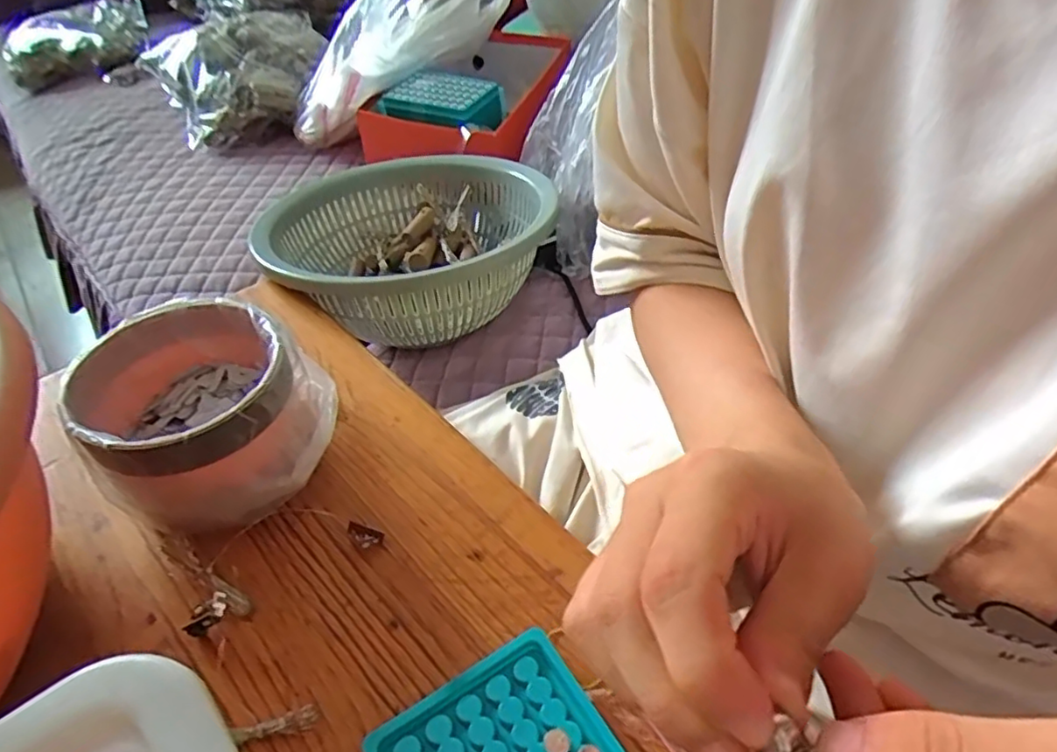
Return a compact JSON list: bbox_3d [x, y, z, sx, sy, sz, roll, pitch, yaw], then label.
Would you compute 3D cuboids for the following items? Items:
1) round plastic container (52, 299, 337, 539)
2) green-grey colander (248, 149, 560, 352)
[{"bbox_3d":[-0.188,0.022,0.380,0.128,0.086,0.116,-21,47,-19],"label":"round plastic container"},{"bbox_3d":[-0.117,-0.137,0.635,0.265,0.112,0.286,-1,44,1],"label":"green-grey colander"}]

